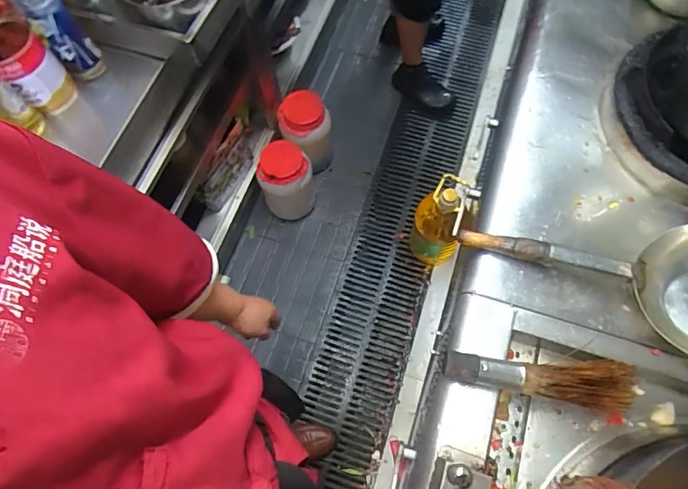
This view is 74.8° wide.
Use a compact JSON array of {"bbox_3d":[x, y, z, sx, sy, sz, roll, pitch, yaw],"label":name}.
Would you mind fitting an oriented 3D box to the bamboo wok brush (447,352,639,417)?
[{"bbox_3d":[0.264,0.189,0.612,0.253,0.048,0.069,1,68,2],"label":"bamboo wok brush"}]

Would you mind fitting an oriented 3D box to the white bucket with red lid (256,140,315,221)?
[{"bbox_3d":[-0.189,-0.201,1.502,0.173,0.267,0.154,-12,68,-3],"label":"white bucket with red lid"}]

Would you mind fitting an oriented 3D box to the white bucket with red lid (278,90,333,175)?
[{"bbox_3d":[-0.127,-0.375,1.530,0.168,0.253,0.143,42,75,17],"label":"white bucket with red lid"}]

